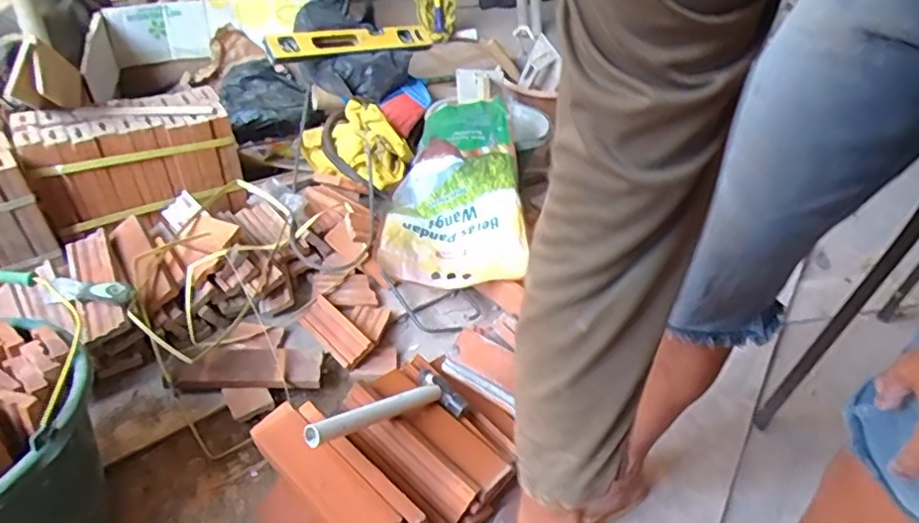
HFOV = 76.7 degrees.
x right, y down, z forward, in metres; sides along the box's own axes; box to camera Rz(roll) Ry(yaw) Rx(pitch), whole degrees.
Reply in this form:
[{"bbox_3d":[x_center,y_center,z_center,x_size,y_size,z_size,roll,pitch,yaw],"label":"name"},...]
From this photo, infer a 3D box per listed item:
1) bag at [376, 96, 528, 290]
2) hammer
[{"bbox_3d":[-0.015,-0.147,1.134,0.270,0.102,0.426,-9,62,14],"label":"bag"},{"bbox_3d":[-0.097,0.196,0.773,0.085,0.030,0.248,38,25,31],"label":"hammer"}]

